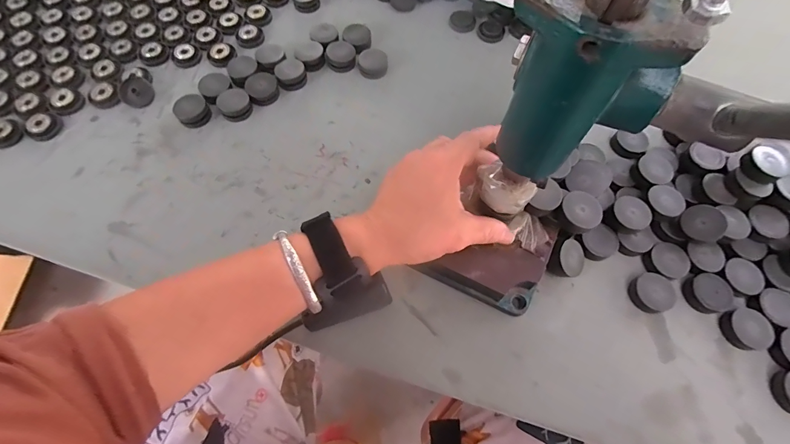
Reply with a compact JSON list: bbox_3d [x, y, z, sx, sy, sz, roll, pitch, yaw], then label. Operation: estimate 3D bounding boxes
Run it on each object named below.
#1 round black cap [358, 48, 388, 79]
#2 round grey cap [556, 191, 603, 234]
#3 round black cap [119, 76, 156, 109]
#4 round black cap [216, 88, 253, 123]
[{"bbox_3d":[-0.025,-0.181,0.418,0.033,0.015,0.030,1,67,-2],"label":"round black cap"},{"bbox_3d":[0.150,-0.008,0.298,0.034,0.009,0.032,1,66,-1],"label":"round grey cap"},{"bbox_3d":[-0.276,-0.140,0.391,0.038,0.006,0.033,30,69,10],"label":"round black cap"},{"bbox_3d":[-0.168,-0.124,0.386,0.032,0.016,0.029,-42,75,-17],"label":"round black cap"}]

